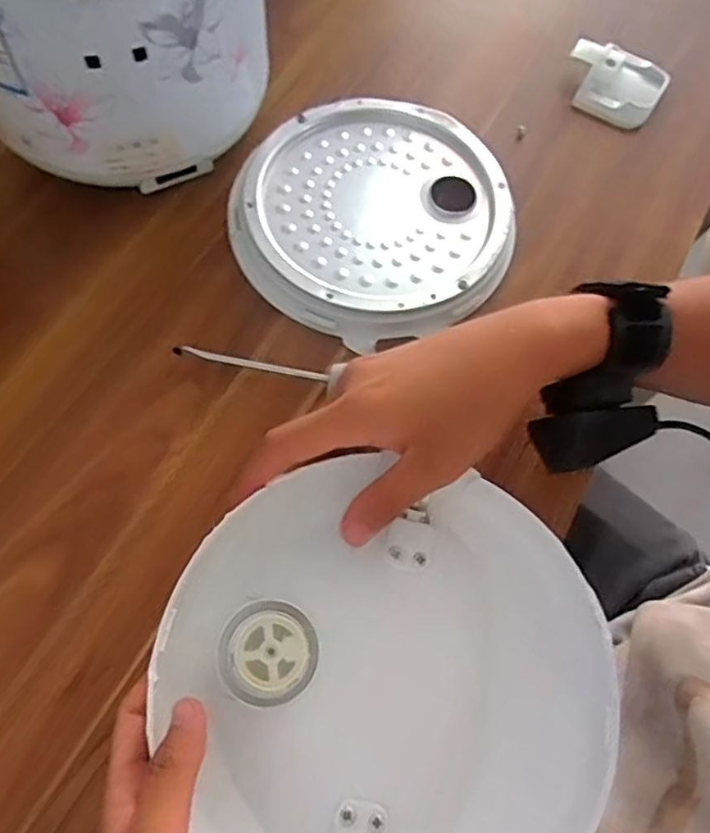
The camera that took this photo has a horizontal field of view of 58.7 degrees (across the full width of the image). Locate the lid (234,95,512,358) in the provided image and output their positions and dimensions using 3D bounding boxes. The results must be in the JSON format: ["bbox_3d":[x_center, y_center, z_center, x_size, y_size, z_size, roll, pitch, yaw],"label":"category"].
[{"bbox_3d":[0.011,-0.146,0.441,0.190,0.017,0.192,1,67,-4],"label":"lid"}]

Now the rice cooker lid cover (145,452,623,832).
[{"bbox_3d":[0.018,0.118,0.288,0.195,0.034,0.201,-23,71,-11],"label":"rice cooker lid cover"}]

